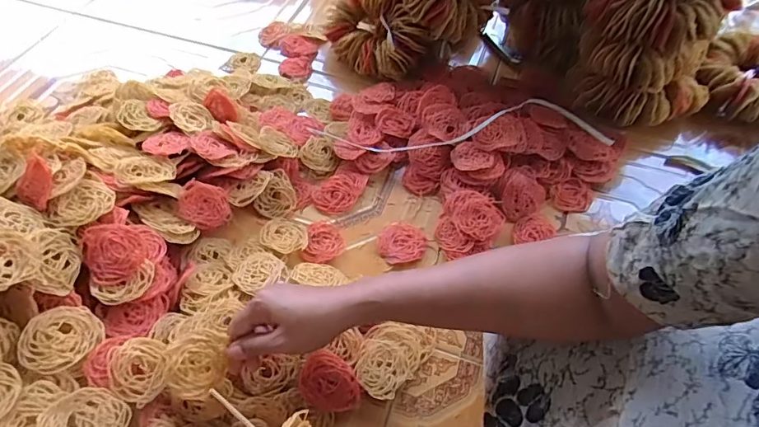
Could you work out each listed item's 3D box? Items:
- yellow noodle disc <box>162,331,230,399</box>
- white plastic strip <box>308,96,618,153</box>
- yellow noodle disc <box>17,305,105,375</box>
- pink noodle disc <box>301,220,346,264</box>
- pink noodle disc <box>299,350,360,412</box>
[{"bbox_3d":[-0.166,0.136,0.430,0.054,0.005,0.056,5,78,-27],"label":"yellow noodle disc"},{"bbox_3d":[0.117,-0.139,0.694,0.434,0.030,0.099,-2,55,-3],"label":"white plastic strip"},{"bbox_3d":[-0.301,0.119,0.448,0.060,0.019,0.064,1,55,-1],"label":"yellow noodle disc"},{"bbox_3d":[-0.070,0.036,0.614,0.051,0.007,0.064,4,55,2],"label":"pink noodle disc"},{"bbox_3d":[-0.049,0.175,0.485,0.063,0.021,0.051,26,59,16],"label":"pink noodle disc"}]

